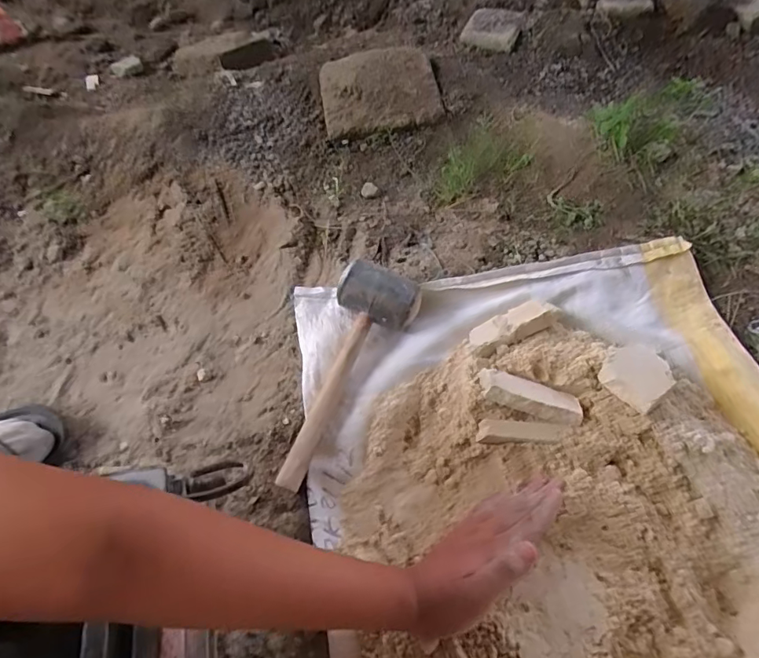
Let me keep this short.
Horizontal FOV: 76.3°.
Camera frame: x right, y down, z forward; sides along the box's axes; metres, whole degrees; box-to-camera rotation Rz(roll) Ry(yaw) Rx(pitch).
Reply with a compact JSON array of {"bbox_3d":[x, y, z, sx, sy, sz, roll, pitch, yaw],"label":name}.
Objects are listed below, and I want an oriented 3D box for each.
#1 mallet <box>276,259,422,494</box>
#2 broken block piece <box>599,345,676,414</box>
[{"bbox_3d":[-0.057,0.039,0.576,0.099,0.075,0.270,28,65,20],"label":"mallet"},{"bbox_3d":[0.280,0.046,0.520,0.086,0.026,0.064,-29,47,-30],"label":"broken block piece"}]

